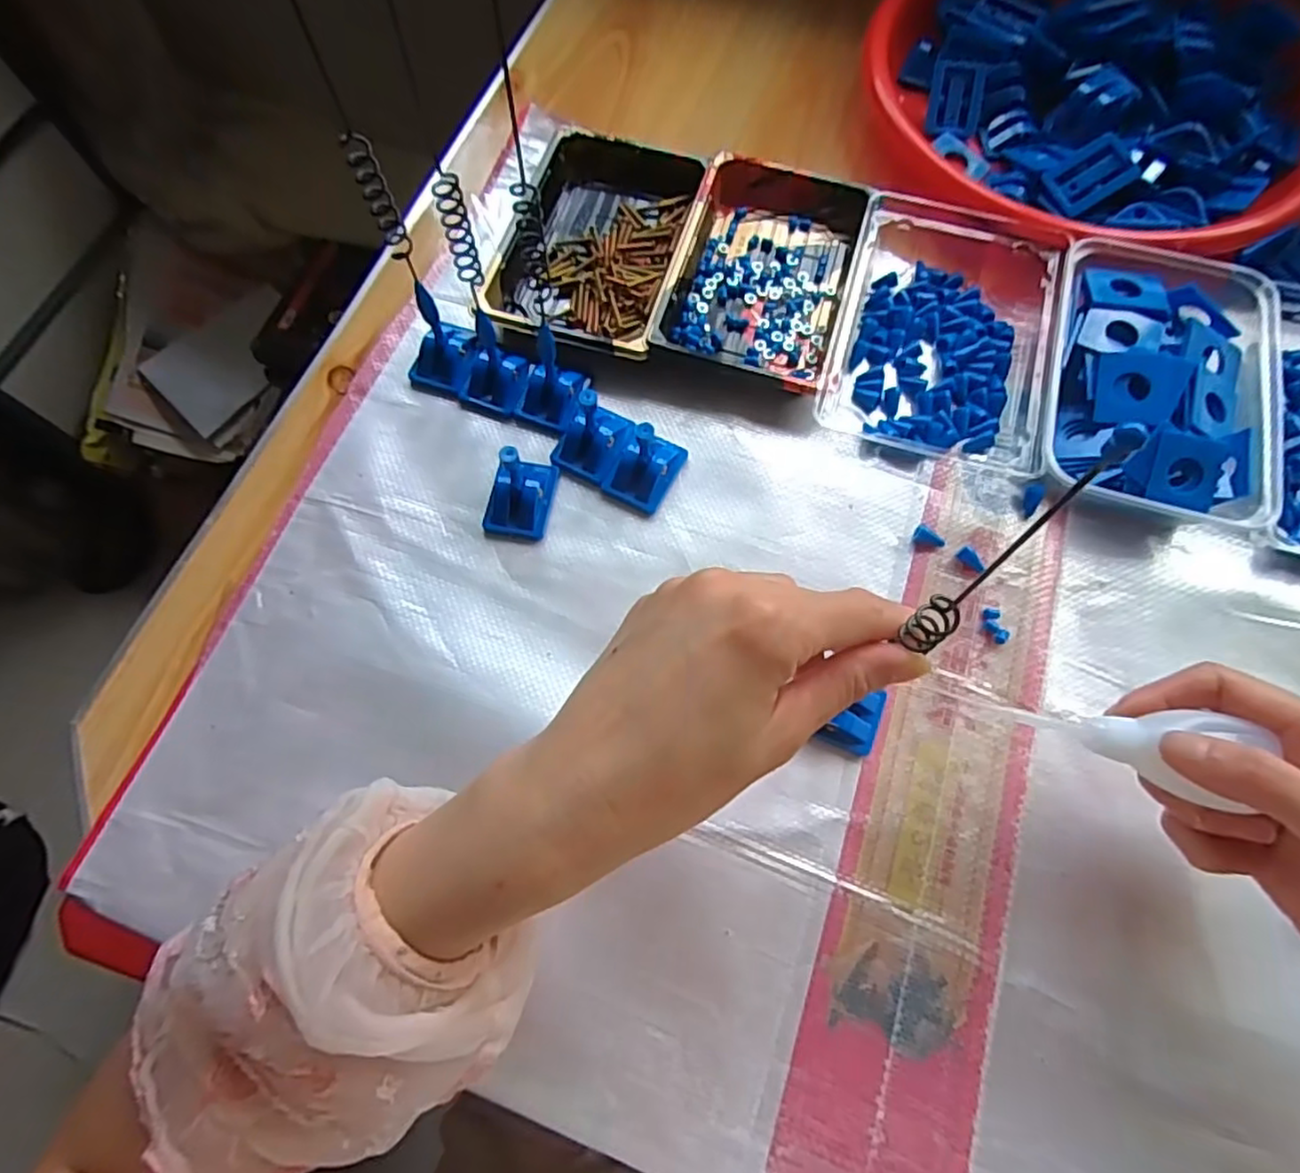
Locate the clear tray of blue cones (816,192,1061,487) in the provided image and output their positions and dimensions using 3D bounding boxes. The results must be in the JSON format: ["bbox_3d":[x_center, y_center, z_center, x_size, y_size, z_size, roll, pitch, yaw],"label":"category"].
[{"bbox_3d":[0.171,-0.155,0.392,0.114,0.031,0.166,15,71,6],"label":"clear tray of blue cones"}]

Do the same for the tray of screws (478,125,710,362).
[{"bbox_3d":[-0.034,-0.214,0.418,0.110,0.022,0.170,14,71,6],"label":"tray of screws"}]

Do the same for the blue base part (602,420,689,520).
[{"bbox_3d":[-0.003,-0.069,0.363,0.032,0.037,0.043,28,73,11],"label":"blue base part"}]

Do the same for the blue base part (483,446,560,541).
[{"bbox_3d":[-0.071,-0.055,0.357,0.033,0.040,0.044,9,71,4],"label":"blue base part"}]

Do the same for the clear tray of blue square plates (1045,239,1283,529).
[{"bbox_3d":[0.273,-0.111,0.369,0.113,0.032,0.164,15,71,6],"label":"clear tray of blue square plates"}]

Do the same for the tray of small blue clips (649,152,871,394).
[{"bbox_3d":[0.070,-0.192,0.409,0.100,0.023,0.155,15,71,6],"label":"tray of small blue clips"}]

